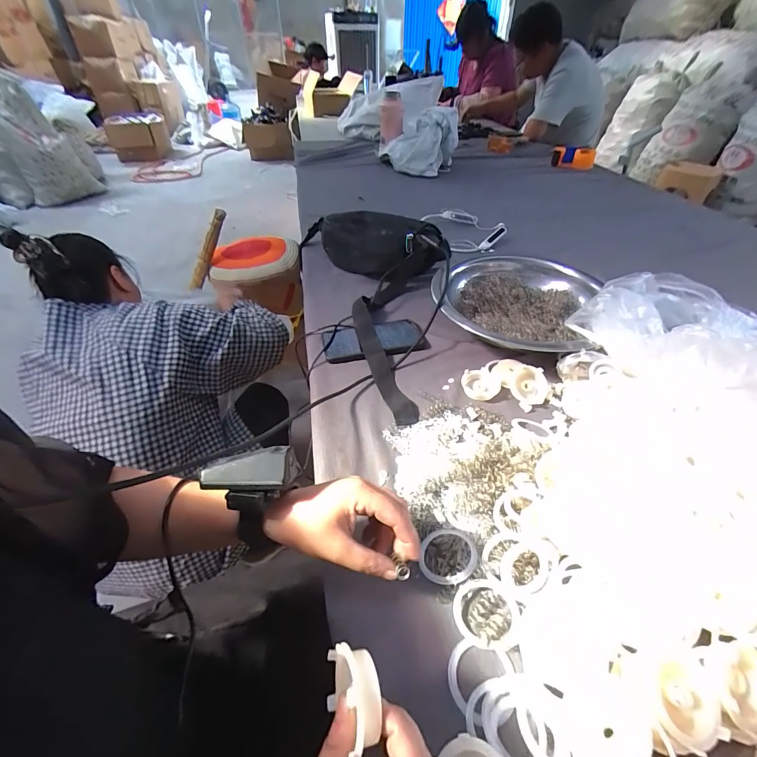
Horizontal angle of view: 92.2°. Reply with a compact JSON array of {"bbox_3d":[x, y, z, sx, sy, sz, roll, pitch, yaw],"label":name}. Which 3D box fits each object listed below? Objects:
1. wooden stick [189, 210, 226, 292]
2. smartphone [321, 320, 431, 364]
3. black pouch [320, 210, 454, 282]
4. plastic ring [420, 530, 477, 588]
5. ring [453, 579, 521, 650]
[{"bbox_3d":[-0.567,-0.426,1.213,0.040,0.293,0.044,15,33,-33],"label":"wooden stick"},{"bbox_3d":[-0.008,-0.066,0.610,0.166,0.017,0.082,-8,43,-8],"label":"smartphone"},{"bbox_3d":[-0.006,-0.282,0.780,0.311,0.107,0.096,16,45,17],"label":"black pouch"},{"bbox_3d":[0.067,0.169,0.350,0.051,0.011,0.053,0,43,0],"label":"plastic ring"},{"bbox_3d":[0.093,0.203,0.315,0.055,0.008,0.050,0,43,0],"label":"ring"}]

